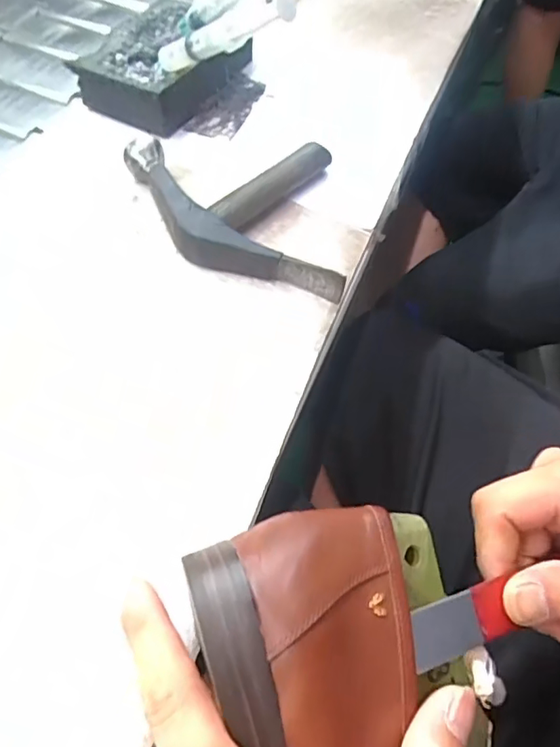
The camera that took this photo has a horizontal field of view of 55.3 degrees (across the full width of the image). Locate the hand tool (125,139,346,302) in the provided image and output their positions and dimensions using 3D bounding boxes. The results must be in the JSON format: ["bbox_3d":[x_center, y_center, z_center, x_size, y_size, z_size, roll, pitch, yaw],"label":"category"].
[{"bbox_3d":[-0.031,-0.104,0.340,0.130,0.032,0.122,-1,58,-4],"label":"hand tool"}]

